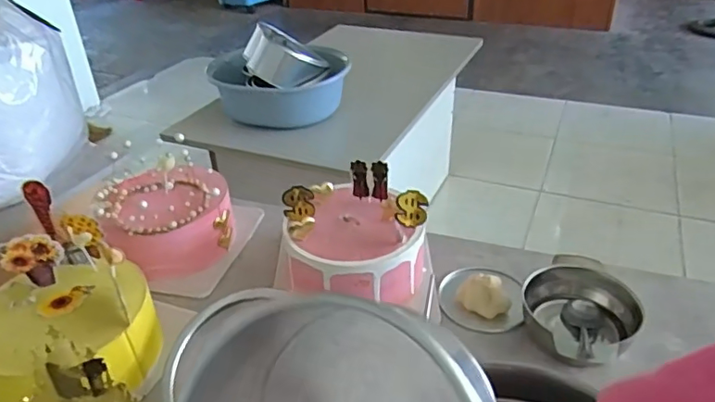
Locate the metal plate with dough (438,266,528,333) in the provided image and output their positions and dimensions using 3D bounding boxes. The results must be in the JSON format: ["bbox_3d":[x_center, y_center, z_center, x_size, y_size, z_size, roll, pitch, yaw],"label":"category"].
[{"bbox_3d":[0.153,0.112,0.672,0.099,0.046,0.103,-2,32,1],"label":"metal plate with dough"}]

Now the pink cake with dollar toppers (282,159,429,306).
[{"bbox_3d":[-0.003,0.055,0.691,0.174,0.132,0.158,4,33,10],"label":"pink cake with dollar toppers"}]

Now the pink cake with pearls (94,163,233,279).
[{"bbox_3d":[-0.255,0.024,0.767,0.154,0.118,0.161,-9,33,-9],"label":"pink cake with pearls"}]

